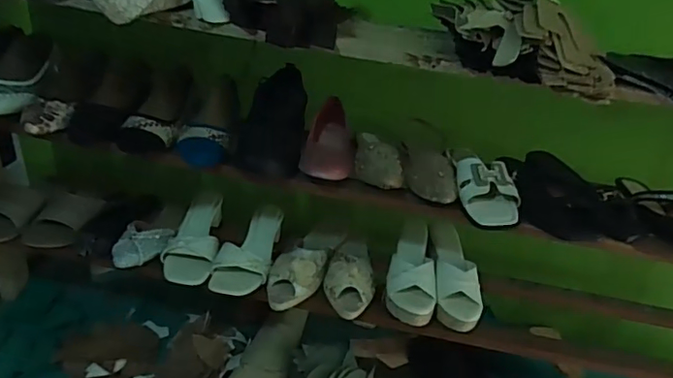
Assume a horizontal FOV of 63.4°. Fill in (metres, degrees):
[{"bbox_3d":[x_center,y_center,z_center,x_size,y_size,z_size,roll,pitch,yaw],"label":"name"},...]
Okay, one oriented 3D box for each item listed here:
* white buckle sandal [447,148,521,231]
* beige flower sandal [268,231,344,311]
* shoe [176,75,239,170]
[{"bbox_3d":[0.234,-0.024,0.872,0.098,0.057,0.220,7,30,-1],"label":"white buckle sandal"},{"bbox_3d":[-0.057,0.127,0.994,0.087,0.062,0.228,15,31,12],"label":"beige flower sandal"},{"bbox_3d":[-0.201,-0.119,0.896,0.079,0.064,0.226,7,44,-1],"label":"shoe"}]

